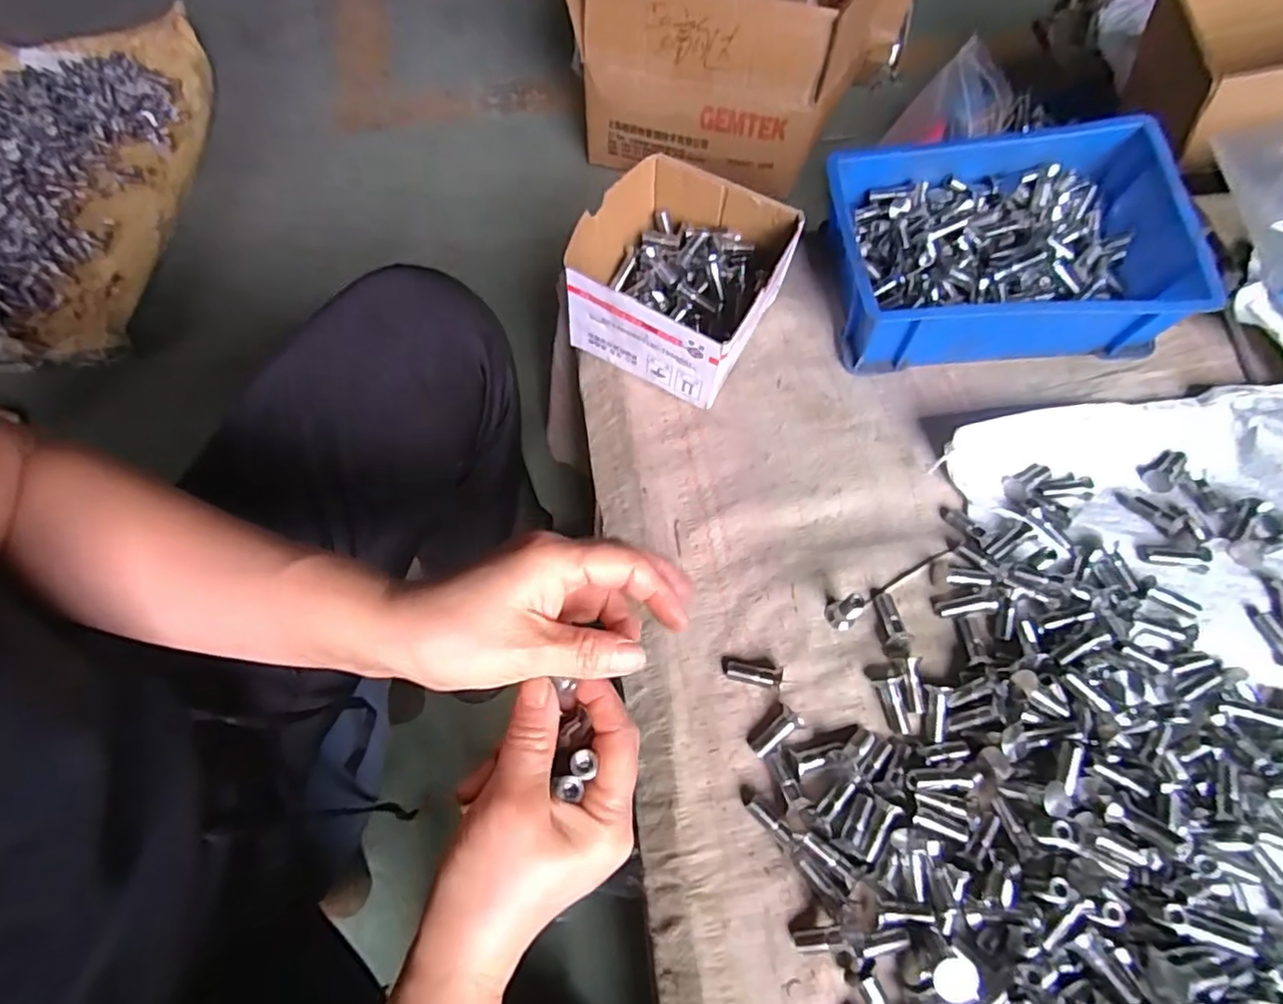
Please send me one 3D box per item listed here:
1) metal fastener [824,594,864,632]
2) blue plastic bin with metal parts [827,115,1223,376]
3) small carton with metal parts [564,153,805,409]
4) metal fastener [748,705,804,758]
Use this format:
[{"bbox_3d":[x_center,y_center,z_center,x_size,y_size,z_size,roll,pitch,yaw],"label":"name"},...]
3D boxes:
[{"bbox_3d":[0.133,0.071,0.416,0.015,0.033,0.019,-38,71,-17],"label":"metal fastener"},{"bbox_3d":[0.283,-0.194,0.509,0.248,0.102,0.169,0,65,-3],"label":"blue plastic bin with metal parts"},{"bbox_3d":[0.027,-0.172,0.491,0.144,0.076,0.147,26,66,9],"label":"small carton with metal parts"},{"bbox_3d":[0.082,0.142,0.391,0.034,0.012,0.015,-37,71,-17],"label":"metal fastener"}]

